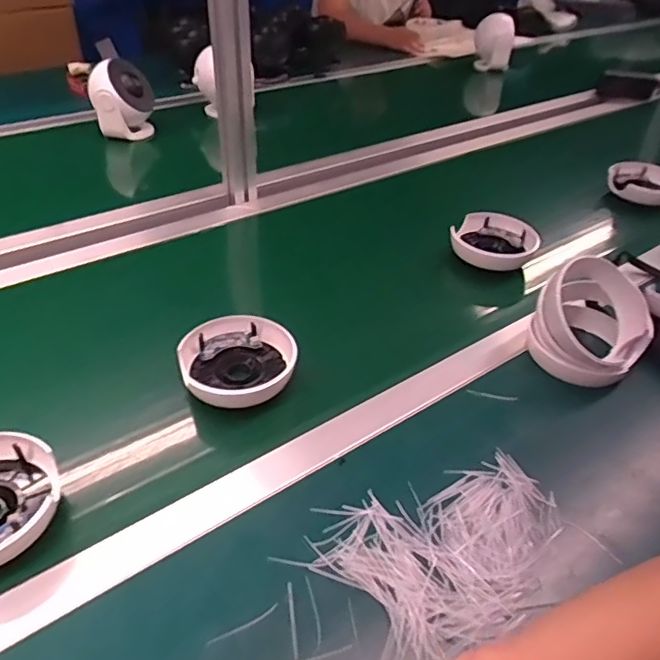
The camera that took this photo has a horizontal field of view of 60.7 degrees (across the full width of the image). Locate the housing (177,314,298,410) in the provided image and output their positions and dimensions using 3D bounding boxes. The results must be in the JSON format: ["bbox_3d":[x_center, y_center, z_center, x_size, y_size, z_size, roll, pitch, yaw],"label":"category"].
[{"bbox_3d":[-0.091,0.035,0.569,0.110,0.034,0.110,2,39,-1],"label":"housing"}]

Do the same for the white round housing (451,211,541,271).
[{"bbox_3d":[0.227,-0.122,0.776,0.105,0.034,0.107,2,39,-1],"label":"white round housing"}]

